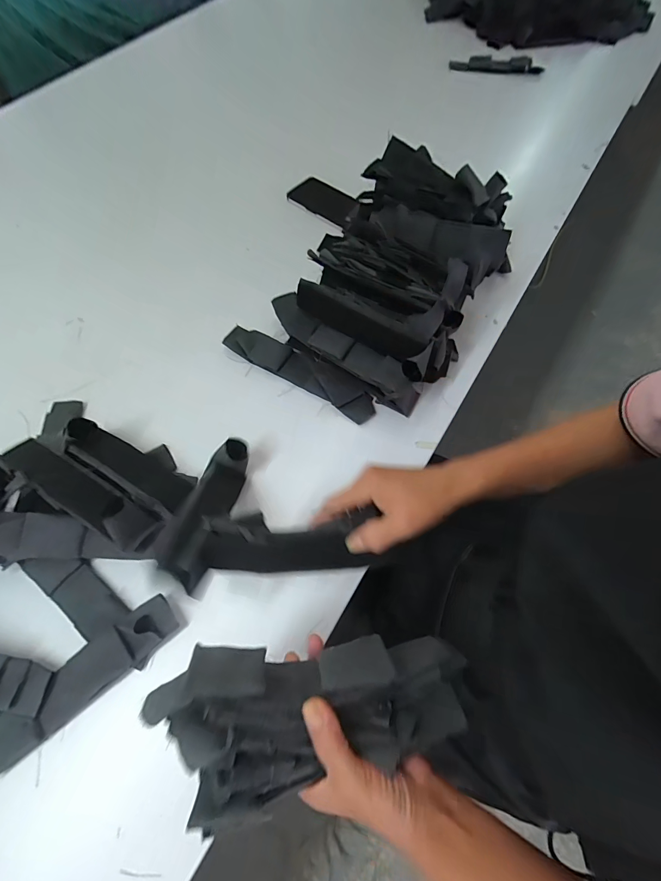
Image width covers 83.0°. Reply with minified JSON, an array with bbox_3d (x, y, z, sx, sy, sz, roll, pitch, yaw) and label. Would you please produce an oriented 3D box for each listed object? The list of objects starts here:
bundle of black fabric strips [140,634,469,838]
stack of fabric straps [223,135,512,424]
[{"bbox_3d":[-0.005,0.194,0.265,0.224,0.047,0.097,0,64,-12],"label":"bundle of black fabric strips"},{"bbox_3d":[0.077,-0.244,0.529,0.292,0.130,0.390,30,67,13],"label":"stack of fabric straps"}]

